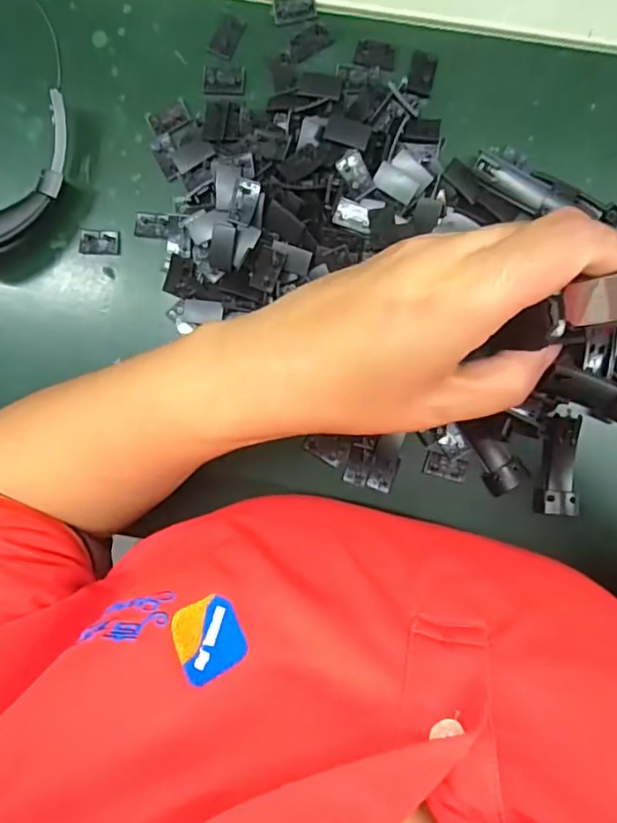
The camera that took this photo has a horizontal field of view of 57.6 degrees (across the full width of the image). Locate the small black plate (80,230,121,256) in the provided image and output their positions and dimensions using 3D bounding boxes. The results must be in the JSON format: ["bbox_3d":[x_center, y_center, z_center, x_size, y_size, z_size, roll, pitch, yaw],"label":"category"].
[{"bbox_3d":[-0.134,-0.109,0.360,0.026,0.004,0.015,5,92,4],"label":"small black plate"}]

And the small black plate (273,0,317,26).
[{"bbox_3d":[-0.008,-0.245,0.340,0.026,0.004,0.016,-11,91,5],"label":"small black plate"}]

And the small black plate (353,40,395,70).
[{"bbox_3d":[0.041,-0.217,0.341,0.024,0.004,0.015,15,93,4],"label":"small black plate"}]

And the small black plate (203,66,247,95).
[{"bbox_3d":[-0.052,-0.205,0.346,0.027,0.004,0.017,3,92,4],"label":"small black plate"}]

